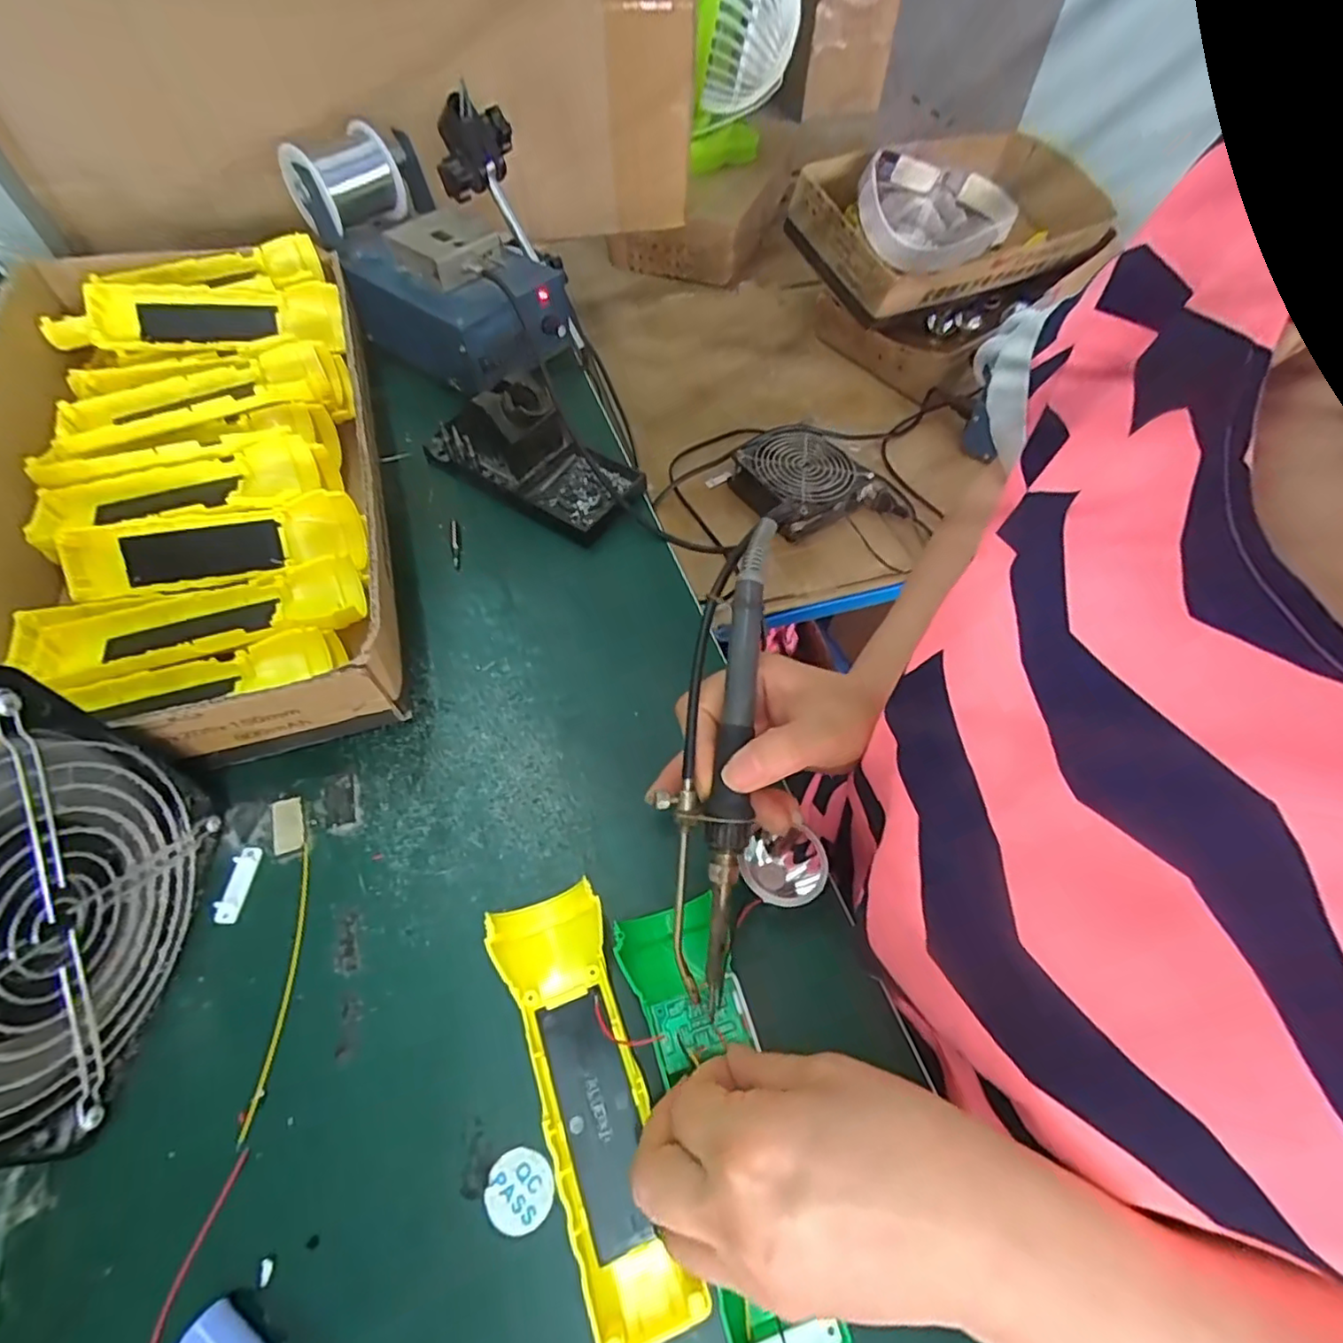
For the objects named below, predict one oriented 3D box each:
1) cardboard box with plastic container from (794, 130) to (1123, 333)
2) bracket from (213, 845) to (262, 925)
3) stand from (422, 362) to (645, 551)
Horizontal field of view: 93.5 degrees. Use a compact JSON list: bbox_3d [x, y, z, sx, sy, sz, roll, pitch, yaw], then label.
[{"bbox_3d":[0.397,-0.659,0.903,0.498,0.092,0.281,-27,63,-19],"label":"cardboard box with plastic container"},{"bbox_3d":[-0.222,0.108,0.322,0.012,0.005,0.039,3,57,-2],"label":"bracket"},{"bbox_3d":[-0.104,-0.171,0.465,0.161,0.070,0.078,31,61,15],"label":"stand"}]

